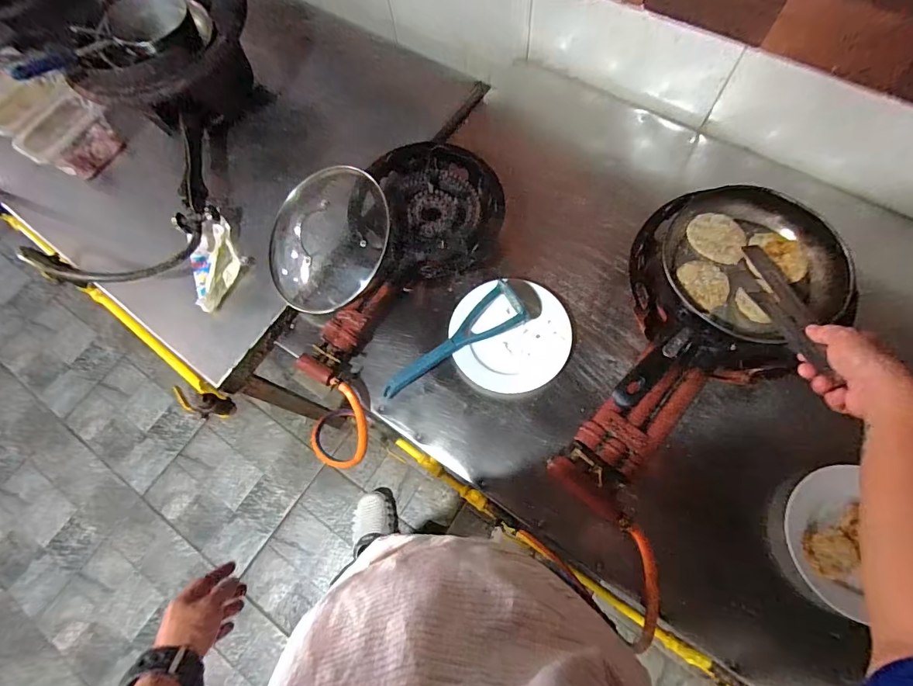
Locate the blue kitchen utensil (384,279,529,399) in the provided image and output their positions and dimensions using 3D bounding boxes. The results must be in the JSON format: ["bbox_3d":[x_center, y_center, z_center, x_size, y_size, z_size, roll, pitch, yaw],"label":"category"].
[{"bbox_3d":[0.007,0.003,0.710,0.286,0.055,0.080,-40,73,-11],"label":"blue kitchen utensil"}]

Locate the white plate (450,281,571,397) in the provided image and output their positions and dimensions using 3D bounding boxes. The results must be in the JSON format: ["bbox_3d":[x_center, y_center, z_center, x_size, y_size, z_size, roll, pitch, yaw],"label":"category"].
[{"bbox_3d":[0.090,-0.010,0.748,0.193,0.036,0.188,-1,70,3],"label":"white plate"}]

